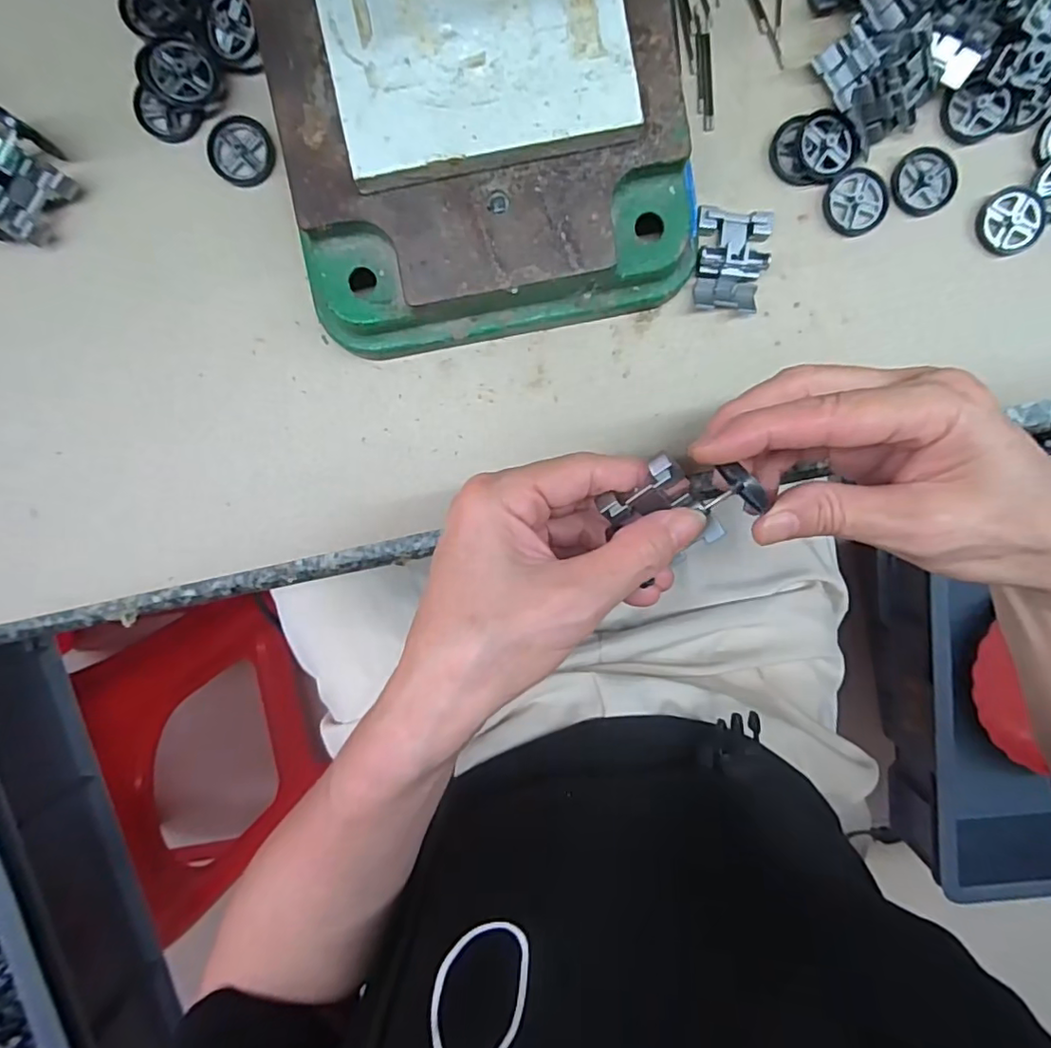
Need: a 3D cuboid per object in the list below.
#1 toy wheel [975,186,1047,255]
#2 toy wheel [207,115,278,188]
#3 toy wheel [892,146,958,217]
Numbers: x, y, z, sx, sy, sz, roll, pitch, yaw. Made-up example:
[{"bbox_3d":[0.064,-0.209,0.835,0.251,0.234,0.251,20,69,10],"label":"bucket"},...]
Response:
[{"bbox_3d":[0.218,-0.136,0.262,0.027,0.005,0.027,0,95,-1],"label":"toy wheel"},{"bbox_3d":[-0.125,-0.164,0.256,0.028,0.004,0.027,0,95,-1],"label":"toy wheel"},{"bbox_3d":[0.179,-0.153,0.261,0.028,0.004,0.027,0,95,-1],"label":"toy wheel"}]

